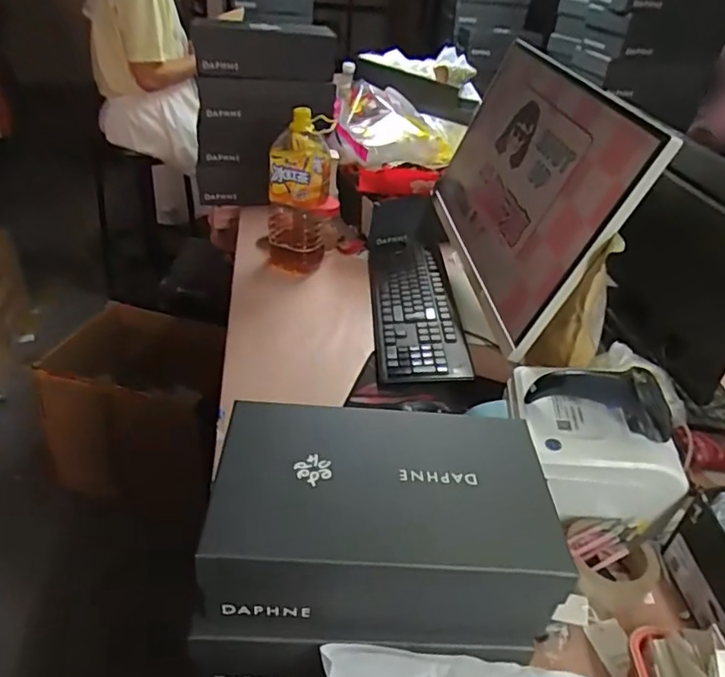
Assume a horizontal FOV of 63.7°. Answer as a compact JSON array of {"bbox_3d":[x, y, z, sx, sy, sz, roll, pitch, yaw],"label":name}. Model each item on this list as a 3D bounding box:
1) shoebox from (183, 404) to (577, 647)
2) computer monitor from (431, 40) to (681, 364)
[{"bbox_3d":[0.017,0.165,0.540,0.288,0.112,0.178,4,36,-2],"label":"shoebox"},{"bbox_3d":[0.247,-0.265,0.981,0.055,0.367,0.615,15,34,-15],"label":"computer monitor"}]

